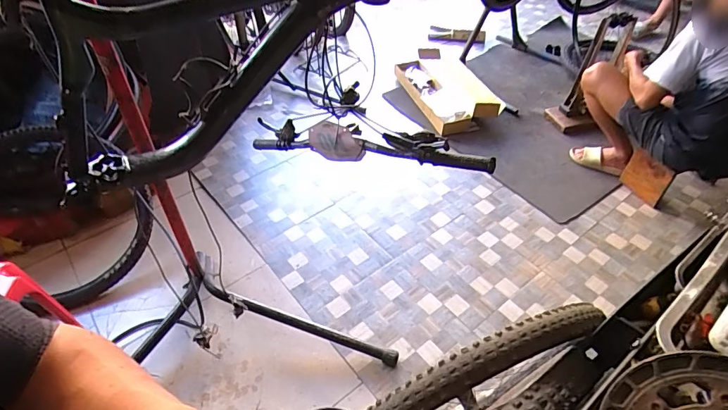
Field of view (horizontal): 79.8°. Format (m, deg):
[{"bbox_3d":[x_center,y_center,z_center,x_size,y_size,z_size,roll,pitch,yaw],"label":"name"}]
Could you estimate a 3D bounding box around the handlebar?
[{"bbox_3d":[-0.039,-0.157,1.091,0.731,0.117,0.060,11,50,33],"label":"handlebar"}]

